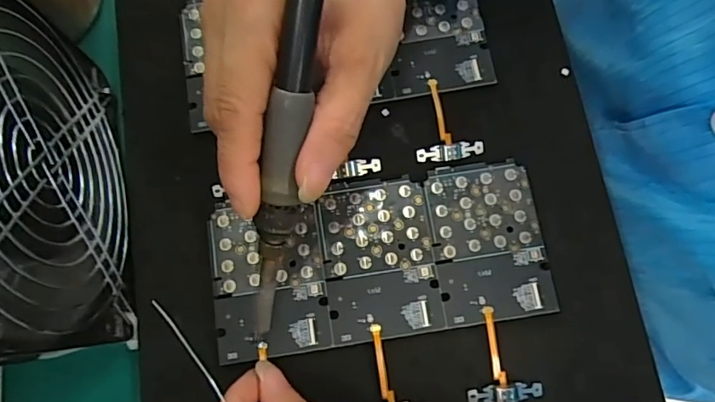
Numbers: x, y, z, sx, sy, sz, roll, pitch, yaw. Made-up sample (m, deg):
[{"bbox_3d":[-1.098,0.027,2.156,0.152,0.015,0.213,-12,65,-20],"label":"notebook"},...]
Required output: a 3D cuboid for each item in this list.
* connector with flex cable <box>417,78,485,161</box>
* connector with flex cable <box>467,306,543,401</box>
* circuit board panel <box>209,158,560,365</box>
[{"bbox_3d":[0.046,-0.044,0.269,0.035,0.005,0.045,-12,77,-2],"label":"connector with flex cable"},{"bbox_3d":[0.069,0.074,0.242,0.035,0.004,0.045,-5,77,0],"label":"connector with flex cable"},{"bbox_3d":[0.011,0.029,0.253,0.164,0.004,0.078,-9,77,-1],"label":"circuit board panel"}]

